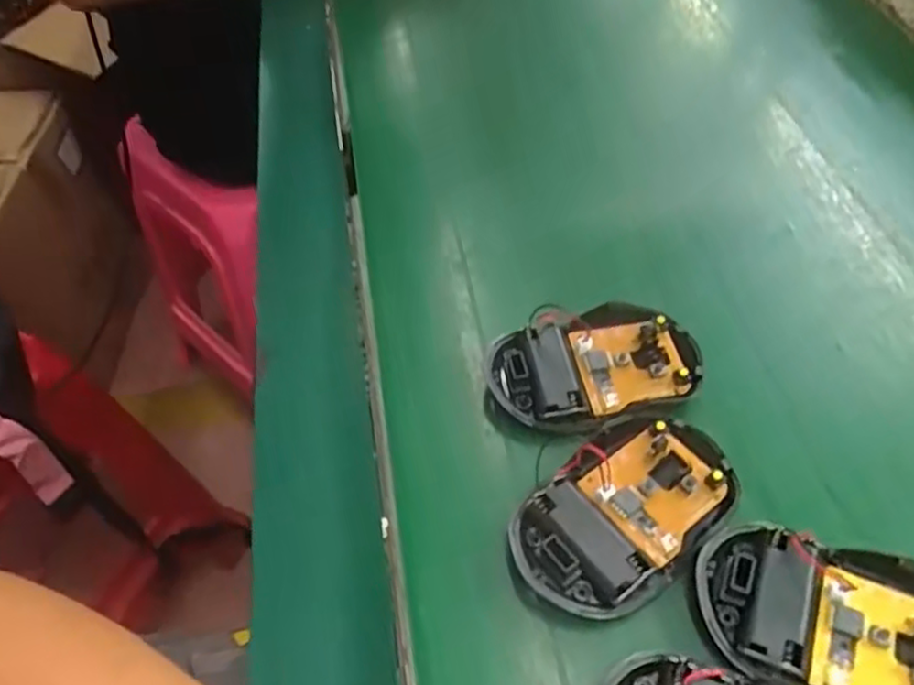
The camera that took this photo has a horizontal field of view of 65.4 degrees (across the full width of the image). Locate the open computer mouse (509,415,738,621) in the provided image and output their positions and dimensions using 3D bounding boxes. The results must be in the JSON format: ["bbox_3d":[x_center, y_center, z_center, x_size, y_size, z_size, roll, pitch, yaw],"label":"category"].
[{"bbox_3d":[0.066,0.066,0.281,0.095,0.013,0.056,-34,57,-23],"label":"open computer mouse"}]

